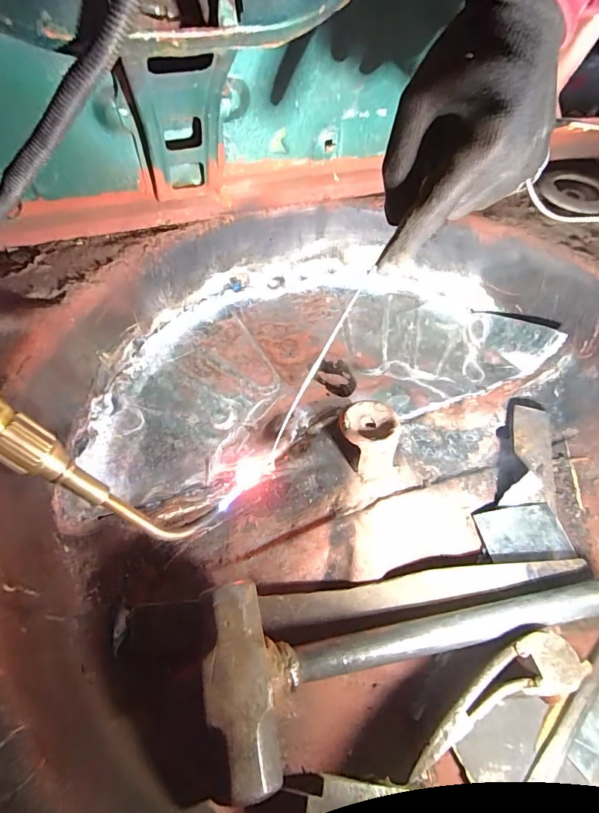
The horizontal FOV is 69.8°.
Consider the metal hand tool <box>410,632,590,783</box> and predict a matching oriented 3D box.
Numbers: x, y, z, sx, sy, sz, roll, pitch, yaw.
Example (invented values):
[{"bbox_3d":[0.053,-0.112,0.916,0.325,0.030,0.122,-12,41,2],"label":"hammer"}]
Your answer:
[{"bbox_3d":[0.134,0.203,0.303,0.147,0.010,0.040,-17,56,-14],"label":"metal hand tool"}]

